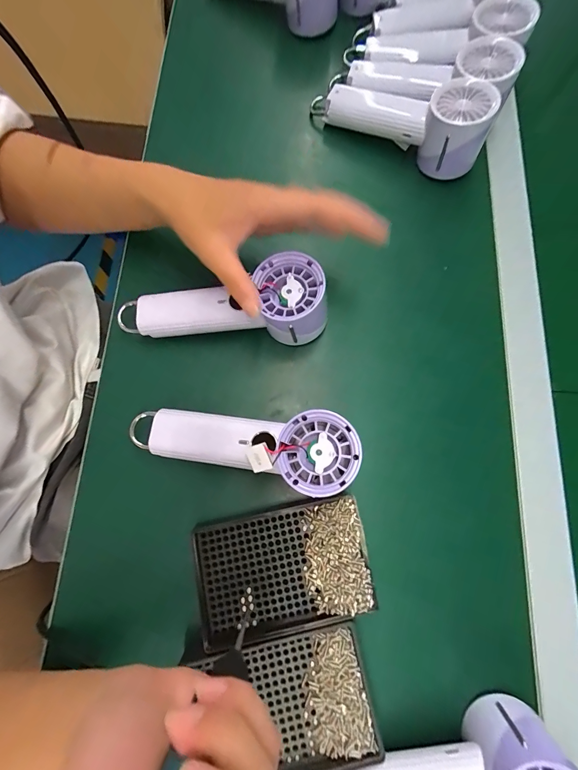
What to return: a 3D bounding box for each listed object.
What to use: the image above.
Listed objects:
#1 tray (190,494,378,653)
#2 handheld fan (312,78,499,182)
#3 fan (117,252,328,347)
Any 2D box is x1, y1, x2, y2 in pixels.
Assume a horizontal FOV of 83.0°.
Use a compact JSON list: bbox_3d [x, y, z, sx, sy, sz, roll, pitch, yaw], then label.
[{"bbox_3d":[-0.006,0.149,0.264,0.138,0.013,0.088,-11,77,-3],"label":"tray"},{"bbox_3d":[0.123,-0.297,0.369,0.200,0.064,0.063,35,79,22],"label":"handheld fan"},{"bbox_3d":[-0.059,-0.072,0.307,0.186,0.056,0.059,-2,76,11],"label":"fan"}]

